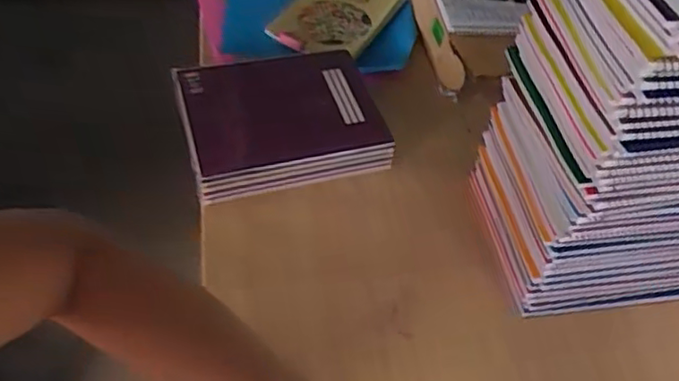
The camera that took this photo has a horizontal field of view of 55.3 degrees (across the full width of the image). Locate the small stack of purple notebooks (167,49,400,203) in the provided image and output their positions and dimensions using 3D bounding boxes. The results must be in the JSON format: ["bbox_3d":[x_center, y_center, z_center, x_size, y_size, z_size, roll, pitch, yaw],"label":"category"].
[{"bbox_3d":[-0.082,-0.096,0.880,0.250,0.060,0.215,-13,52,-15],"label":"small stack of purple notebooks"}]

